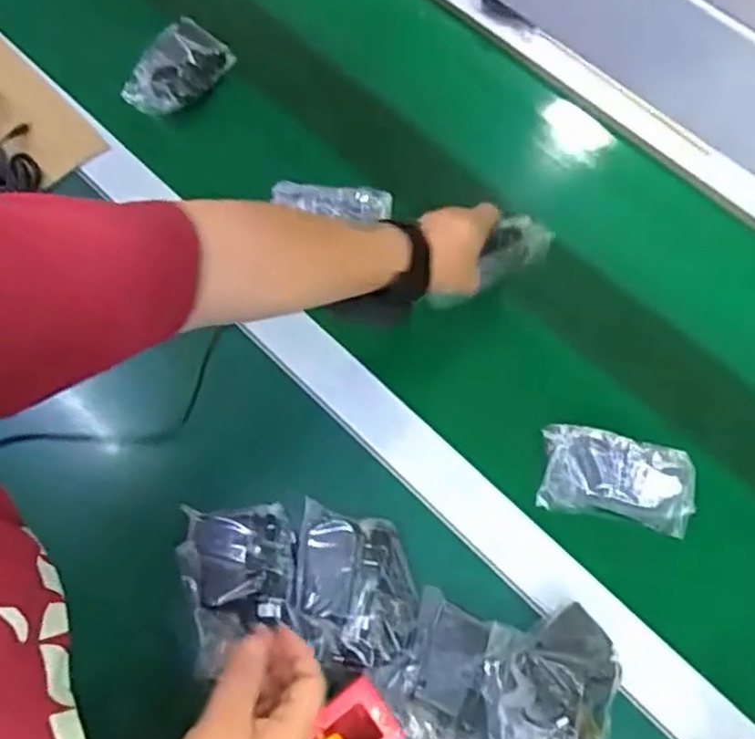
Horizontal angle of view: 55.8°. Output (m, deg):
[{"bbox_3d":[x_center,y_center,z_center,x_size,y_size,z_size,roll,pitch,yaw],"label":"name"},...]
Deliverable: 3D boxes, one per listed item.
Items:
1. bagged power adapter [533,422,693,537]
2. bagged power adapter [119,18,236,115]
[{"bbox_3d":[0.204,0.091,0.606,0.125,0.031,0.070,13,66,3],"label":"bagged power adapter"},{"bbox_3d":[-0.218,-0.325,0.771,0.084,0.041,0.110,29,68,10],"label":"bagged power adapter"}]

